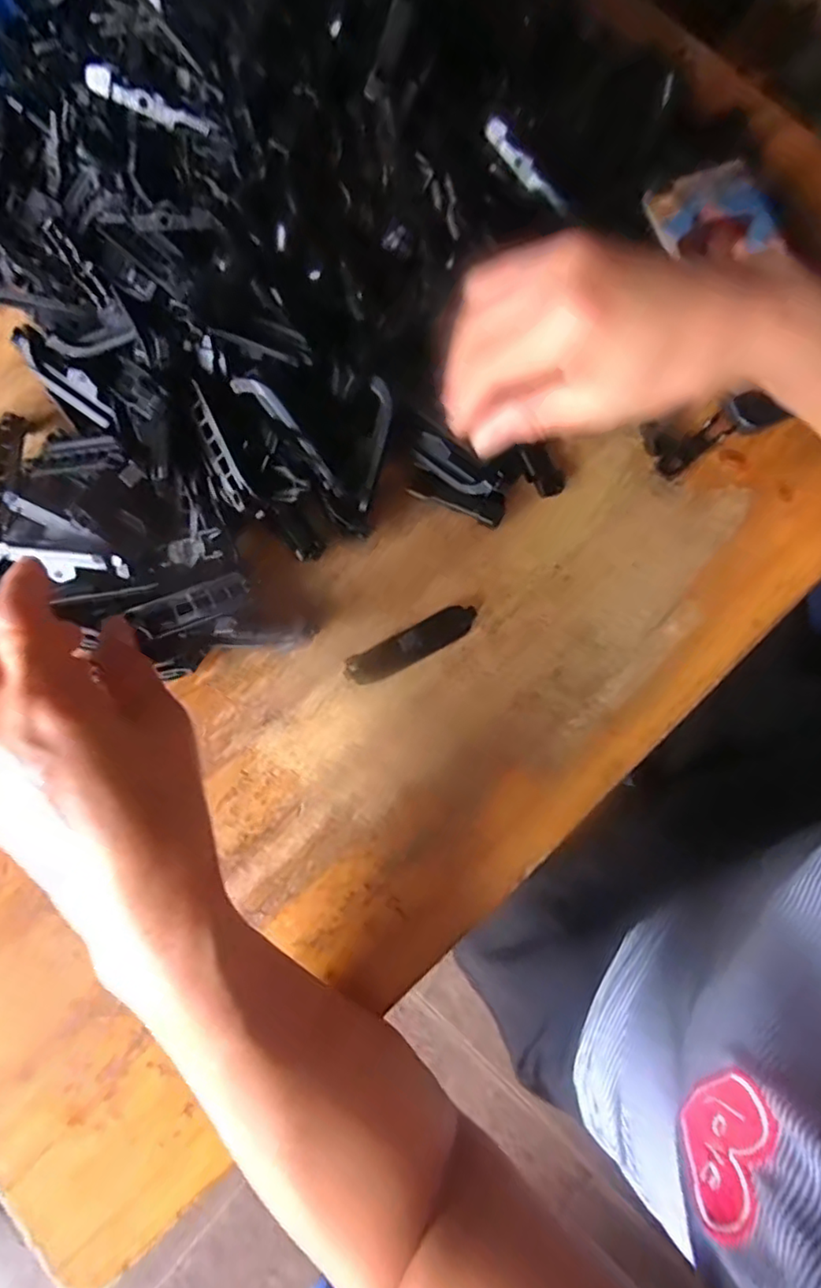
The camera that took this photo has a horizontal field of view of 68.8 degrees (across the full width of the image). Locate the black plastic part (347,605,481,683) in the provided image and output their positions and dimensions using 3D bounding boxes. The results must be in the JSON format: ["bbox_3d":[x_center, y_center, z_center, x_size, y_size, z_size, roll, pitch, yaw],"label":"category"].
[{"bbox_3d":[0.002,-0.001,0.315,0.076,0.018,0.016,-29,79,-8],"label":"black plastic part"}]

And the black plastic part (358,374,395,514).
[{"bbox_3d":[-0.019,-0.106,0.324,0.013,0.008,0.067,10,101,1],"label":"black plastic part"}]

